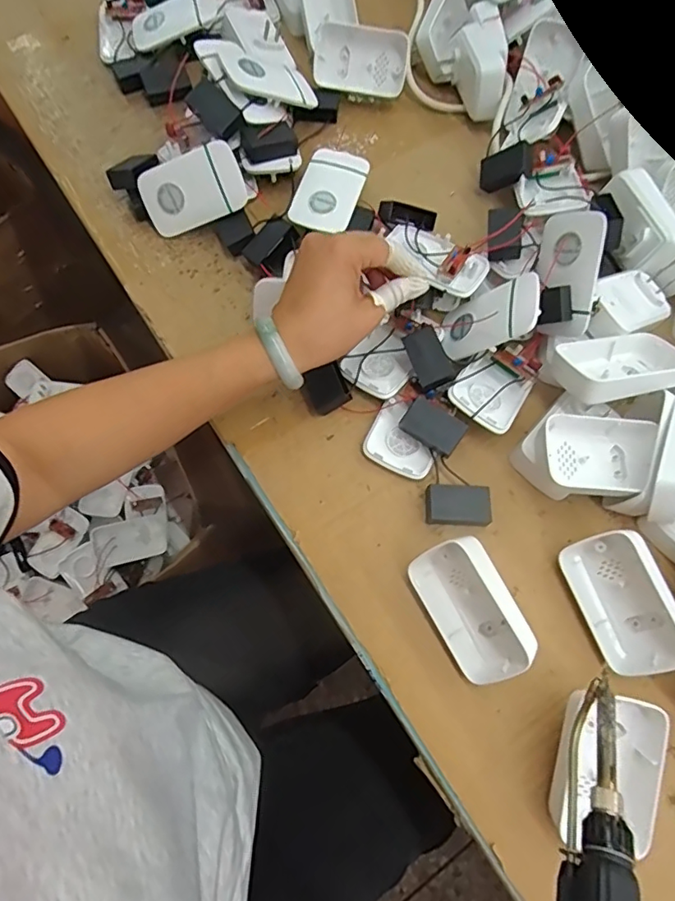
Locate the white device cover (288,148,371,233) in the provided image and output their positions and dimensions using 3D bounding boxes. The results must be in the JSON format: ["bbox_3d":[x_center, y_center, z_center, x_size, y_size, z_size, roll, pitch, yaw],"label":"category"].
[{"bbox_3d":[-0.007,-0.252,0.502,0.058,0.008,0.099,19,70,1],"label":"white device cover"}]

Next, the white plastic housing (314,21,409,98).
[{"bbox_3d":[0.027,-0.421,0.570,0.099,0.060,0.017,14,26,1],"label":"white plastic housing"}]

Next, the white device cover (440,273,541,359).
[{"bbox_3d":[0.124,-0.109,0.435,0.010,0.092,0.060,27,60,-33],"label":"white device cover"}]

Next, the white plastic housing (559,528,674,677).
[{"bbox_3d":[0.210,0.109,0.381,0.063,0.026,0.096,-30,69,34],"label":"white plastic housing"}]

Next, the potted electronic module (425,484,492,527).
[{"bbox_3d":[0.095,0.044,0.415,0.048,0.018,0.030,3,70,0],"label":"potted electronic module"}]

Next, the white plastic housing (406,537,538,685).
[{"bbox_3d":[0.094,0.112,0.372,0.033,0.058,0.095,-21,72,-40],"label":"white plastic housing"}]

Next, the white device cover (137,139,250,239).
[{"bbox_3d":[-0.135,-0.241,0.486,0.095,0.017,0.060,-15,107,15],"label":"white device cover"}]

